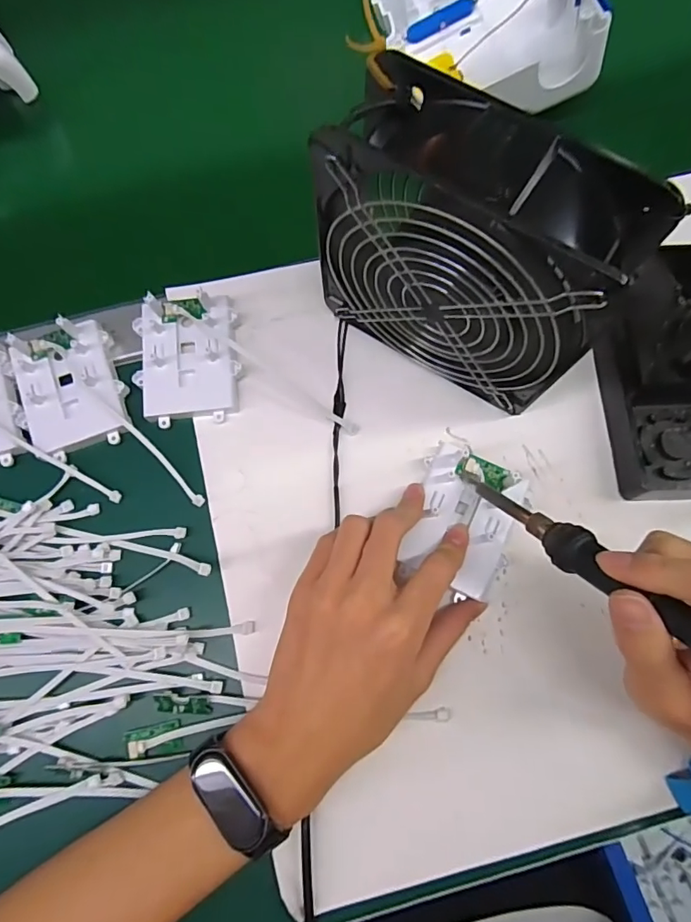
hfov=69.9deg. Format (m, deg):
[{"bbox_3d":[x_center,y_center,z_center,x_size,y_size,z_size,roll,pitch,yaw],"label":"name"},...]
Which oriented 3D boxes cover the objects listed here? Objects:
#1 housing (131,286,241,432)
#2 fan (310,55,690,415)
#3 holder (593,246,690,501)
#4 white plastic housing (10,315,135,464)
[{"bbox_3d":[-0.106,-0.067,0.327,0.064,0.020,0.080,-5,76,-3],"label":"housing"},{"bbox_3d":[0.060,-0.101,0.270,0.151,0.152,0.063,30,76,6],"label":"fan"},{"bbox_3d":[0.208,-0.046,0.291,0.082,0.086,0.127,-11,76,-5],"label":"holder"},{"bbox_3d":[-0.181,-0.047,0.317,0.066,0.022,0.077,-19,77,-7],"label":"white plastic housing"}]

